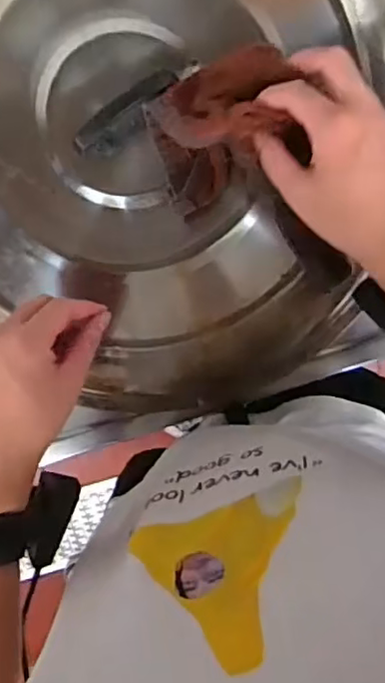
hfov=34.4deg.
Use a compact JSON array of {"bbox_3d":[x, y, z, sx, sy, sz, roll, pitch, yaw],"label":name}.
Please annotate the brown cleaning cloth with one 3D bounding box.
[{"bbox_3d":[0.021,-0.167,0.478,0.107,0.081,0.101,-16,95,5],"label":"brown cleaning cloth"}]

